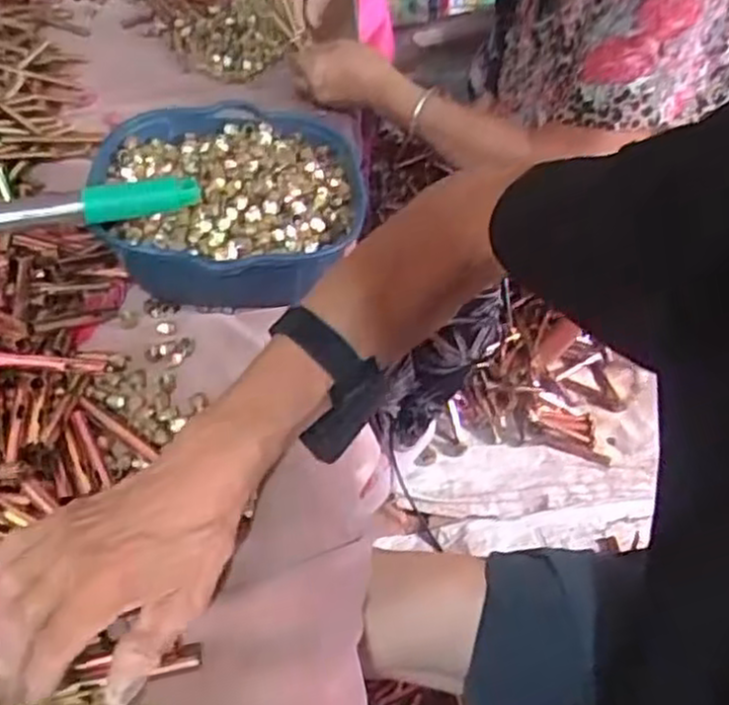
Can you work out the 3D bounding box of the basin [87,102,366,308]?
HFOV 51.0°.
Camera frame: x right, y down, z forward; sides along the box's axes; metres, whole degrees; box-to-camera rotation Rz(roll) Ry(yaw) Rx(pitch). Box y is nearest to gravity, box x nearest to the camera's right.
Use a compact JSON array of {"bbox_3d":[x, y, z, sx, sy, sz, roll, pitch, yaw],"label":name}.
[{"bbox_3d":[-0.120,-0.126,0.680,0.228,0.085,0.227,1,47,-1],"label":"basin"}]

